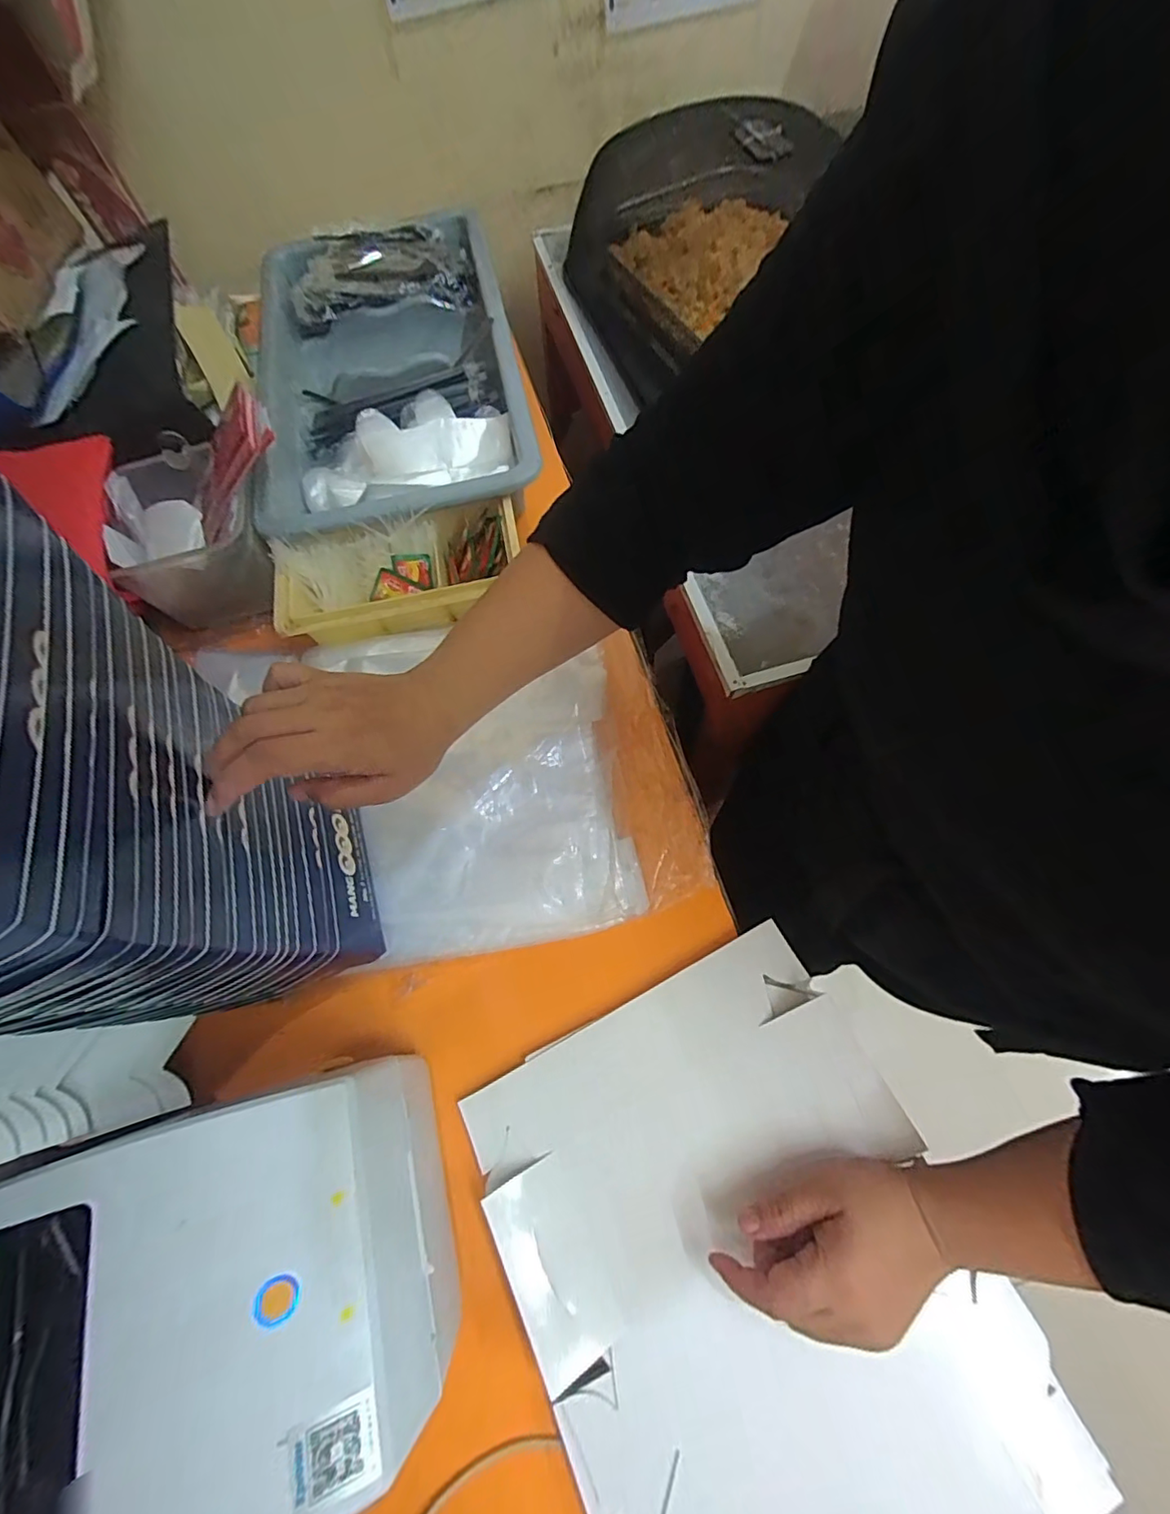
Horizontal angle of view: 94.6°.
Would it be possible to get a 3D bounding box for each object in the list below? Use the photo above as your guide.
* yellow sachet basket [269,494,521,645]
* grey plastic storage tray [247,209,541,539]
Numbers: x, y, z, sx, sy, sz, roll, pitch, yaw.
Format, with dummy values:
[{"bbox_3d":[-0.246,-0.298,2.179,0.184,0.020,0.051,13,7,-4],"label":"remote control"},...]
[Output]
[{"bbox_3d":[-0.177,-0.179,0.530,0.235,0.055,0.097,-13,68,-2],"label":"yellow sachet basket"},{"bbox_3d":[-0.225,-0.443,0.635,0.283,0.079,0.471,-14,68,-2],"label":"grey plastic storage tray"}]

